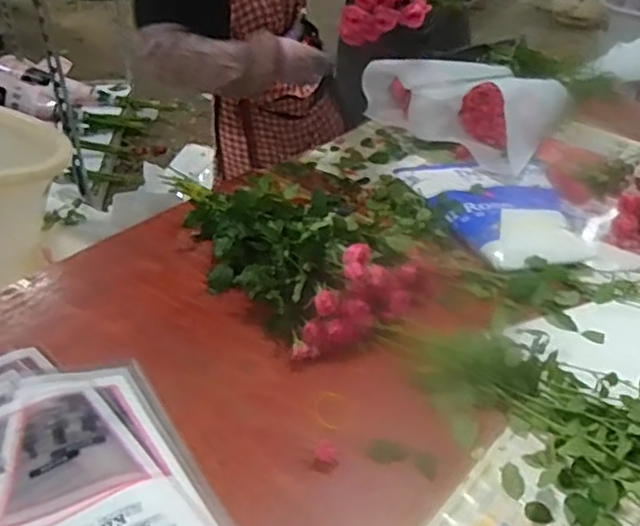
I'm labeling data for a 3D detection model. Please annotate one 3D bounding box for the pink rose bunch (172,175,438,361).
[{"bbox_3d":[-0.058,-0.053,1.006,0.252,0.133,0.455,-24,43,-32],"label":"pink rose bunch"}]

